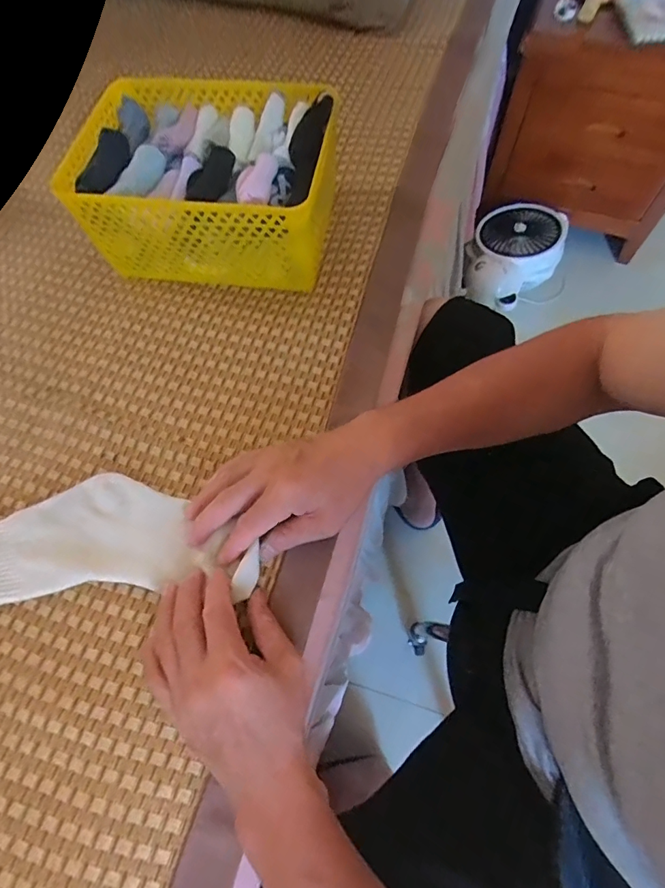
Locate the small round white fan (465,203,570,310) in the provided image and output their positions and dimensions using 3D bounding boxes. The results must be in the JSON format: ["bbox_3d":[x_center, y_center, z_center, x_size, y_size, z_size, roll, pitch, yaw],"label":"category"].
[{"bbox_3d":[0.450,-0.473,1.119,0.214,0.162,0.234,-1,66,2],"label":"small round white fan"}]

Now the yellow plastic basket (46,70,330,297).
[{"bbox_3d":[-0.142,-0.308,0.526,0.272,0.118,0.211,6,66,3],"label":"yellow plastic basket"}]

